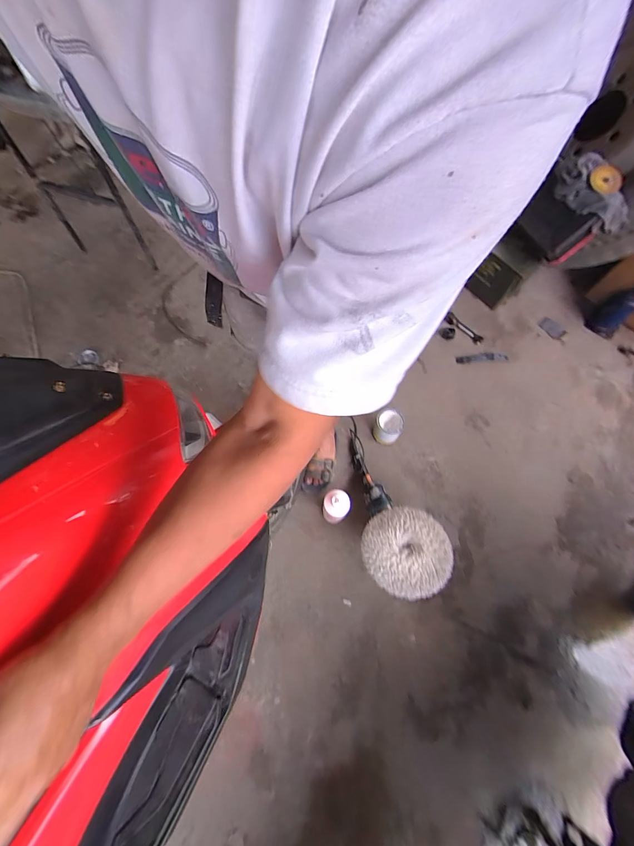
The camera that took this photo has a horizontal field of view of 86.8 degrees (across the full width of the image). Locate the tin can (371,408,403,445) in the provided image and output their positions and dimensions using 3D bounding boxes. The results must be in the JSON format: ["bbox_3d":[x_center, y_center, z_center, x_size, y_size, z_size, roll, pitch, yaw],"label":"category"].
[{"bbox_3d":[0.274,0.014,1.290,0.100,0.116,0.112,22,70,9],"label":"tin can"}]

